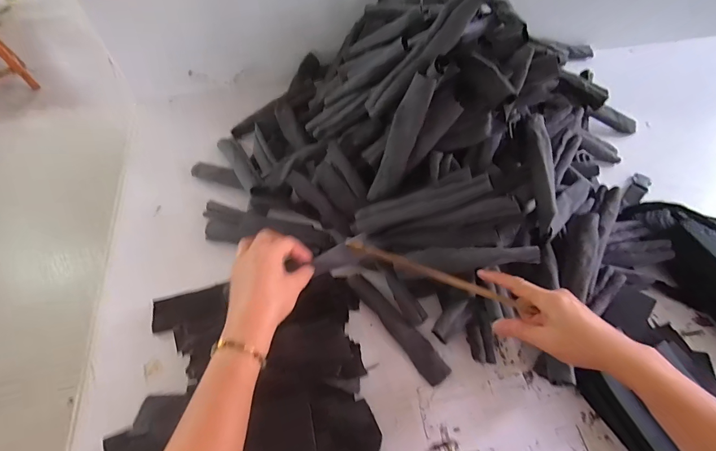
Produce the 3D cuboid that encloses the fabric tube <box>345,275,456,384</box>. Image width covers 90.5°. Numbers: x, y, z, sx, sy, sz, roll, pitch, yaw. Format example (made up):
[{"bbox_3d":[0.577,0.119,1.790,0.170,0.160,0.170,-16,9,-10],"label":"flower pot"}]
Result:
[{"bbox_3d":[0.055,0.139,0.501,0.033,0.017,0.182,-34,65,-20],"label":"fabric tube"}]

